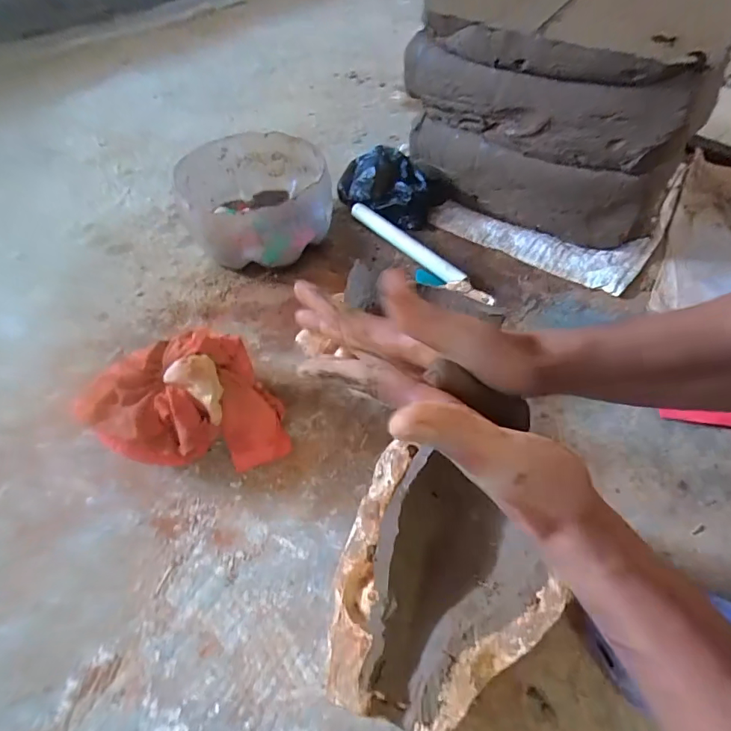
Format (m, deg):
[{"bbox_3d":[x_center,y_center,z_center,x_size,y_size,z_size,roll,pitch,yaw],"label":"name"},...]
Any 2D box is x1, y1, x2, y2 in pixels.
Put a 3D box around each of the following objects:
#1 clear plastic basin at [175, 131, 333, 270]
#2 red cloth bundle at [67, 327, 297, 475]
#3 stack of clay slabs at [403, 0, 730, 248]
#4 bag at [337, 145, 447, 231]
[{"bbox_3d":[-0.176,-0.266,0.739,0.234,0.128,0.236,-4,53,0],"label":"clear plastic basin"},{"bbox_3d":[-0.209,0.042,0.505,0.212,0.134,0.154,-11,54,-6],"label":"red cloth bundle"},{"bbox_3d":[0.321,-0.427,0.727,0.401,0.293,0.335,36,62,25],"label":"stack of clay slabs"},{"bbox_3d":[0.039,-0.323,0.792,0.176,0.091,0.097,32,61,23],"label":"bag"}]

